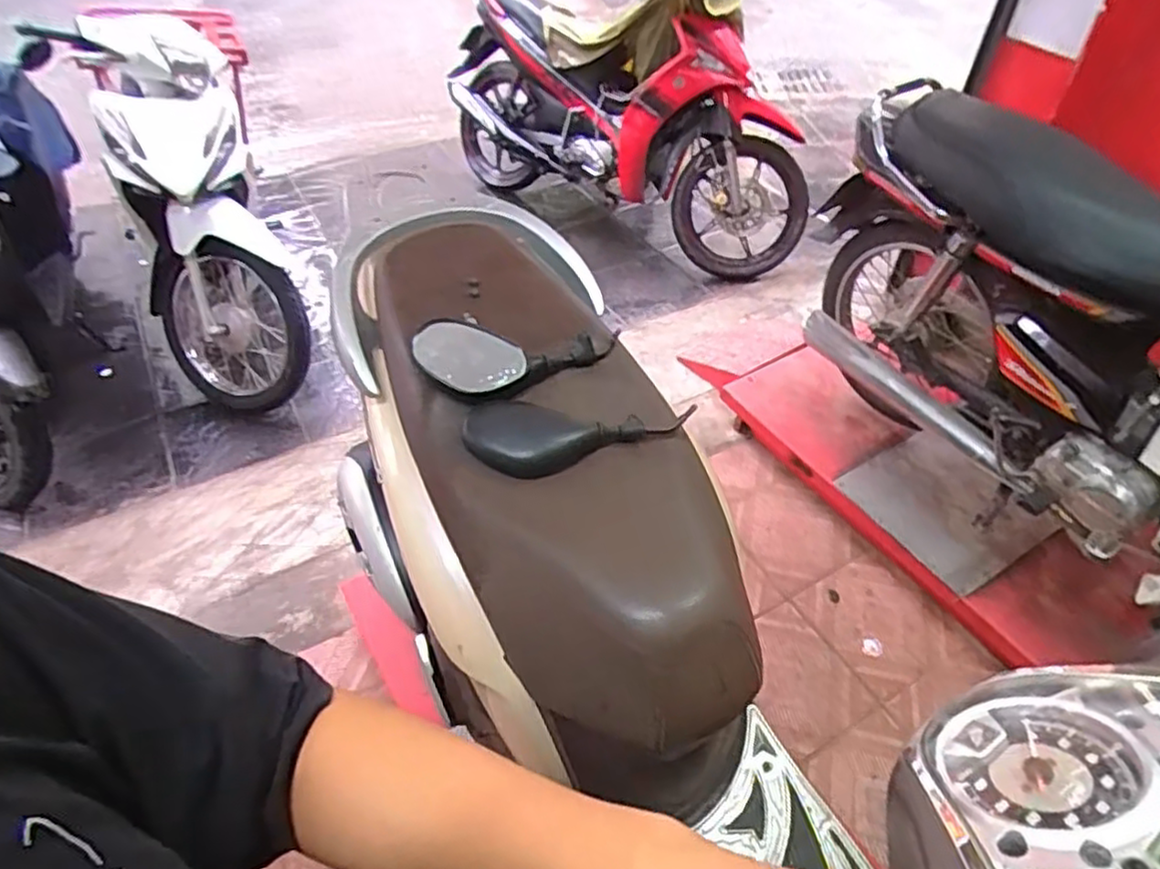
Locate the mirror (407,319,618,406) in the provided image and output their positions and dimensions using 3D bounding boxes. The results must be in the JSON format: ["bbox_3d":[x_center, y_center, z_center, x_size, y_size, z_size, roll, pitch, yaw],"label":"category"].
[{"bbox_3d":[-0.072,-0.091,0.873,0.256,0.055,0.093,-2,45,-21],"label":"mirror"}]

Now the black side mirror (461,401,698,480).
[{"bbox_3d":[-0.003,0.005,0.840,0.266,0.042,0.089,-3,47,-3],"label":"black side mirror"}]

